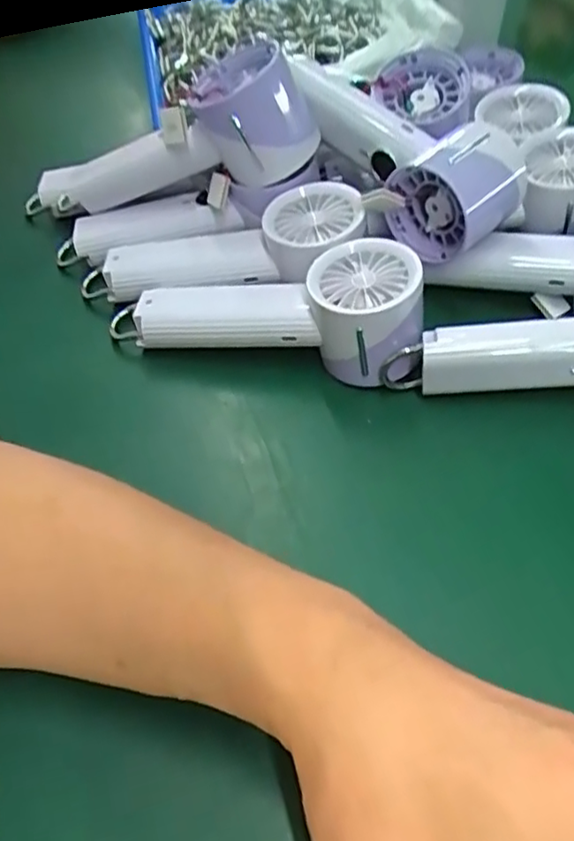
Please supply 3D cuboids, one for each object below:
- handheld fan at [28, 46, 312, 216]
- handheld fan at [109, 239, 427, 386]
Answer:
[{"bbox_3d":[-0.096,-0.182,0.433,0.238,0.070,0.084,-8,49,23],"label":"handheld fan"},{"bbox_3d":[-0.016,-0.061,0.388,0.196,0.060,0.060,0,51,20],"label":"handheld fan"}]

